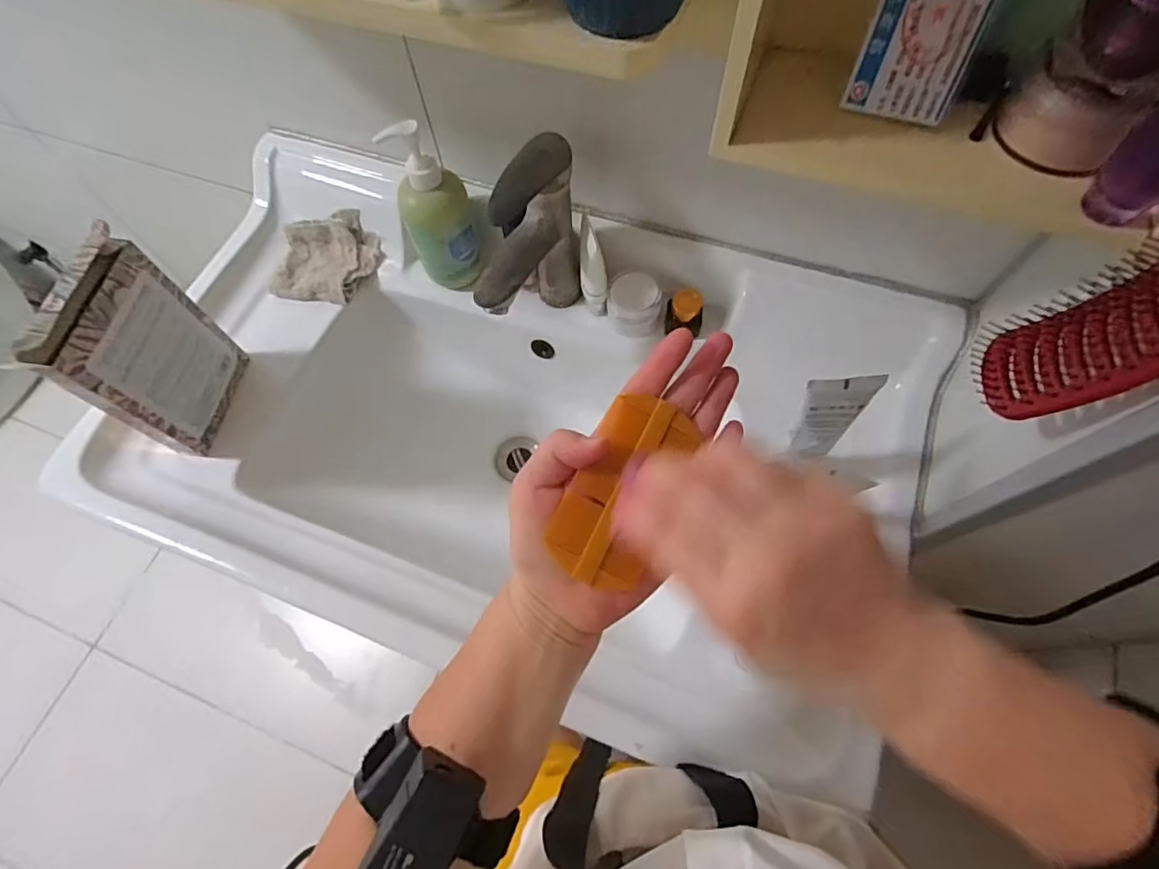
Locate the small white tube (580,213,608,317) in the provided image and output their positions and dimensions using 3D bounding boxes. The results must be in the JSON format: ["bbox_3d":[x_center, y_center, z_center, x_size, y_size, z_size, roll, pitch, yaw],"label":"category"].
[{"bbox_3d":[0.015,-0.171,0.569,0.028,0.105,0.038,-1,65,2],"label":"small white tube"}]

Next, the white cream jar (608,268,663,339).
[{"bbox_3d":[0.060,-0.140,0.589,0.055,0.047,0.048,4,66,4],"label":"white cream jar"}]

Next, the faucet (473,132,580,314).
[{"bbox_3d":[-0.044,-0.158,0.513,0.059,0.191,0.133,11,66,7],"label":"faucet"}]

